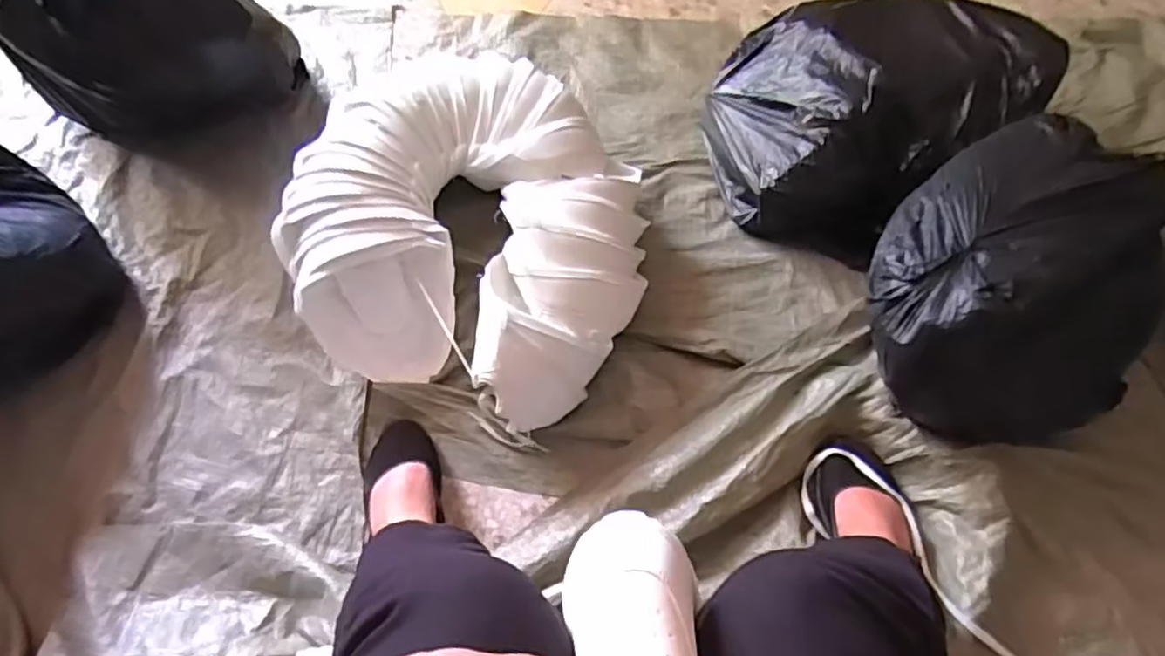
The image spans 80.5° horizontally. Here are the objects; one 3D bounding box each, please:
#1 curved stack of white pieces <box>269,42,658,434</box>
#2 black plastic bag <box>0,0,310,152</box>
[{"bbox_3d":[-0.147,-0.137,0.919,0.477,0.147,0.457,27,66,14],"label":"curved stack of white pieces"},{"bbox_3d":[-0.632,-0.436,1.015,0.272,0.292,0.343,40,70,20],"label":"black plastic bag"}]

